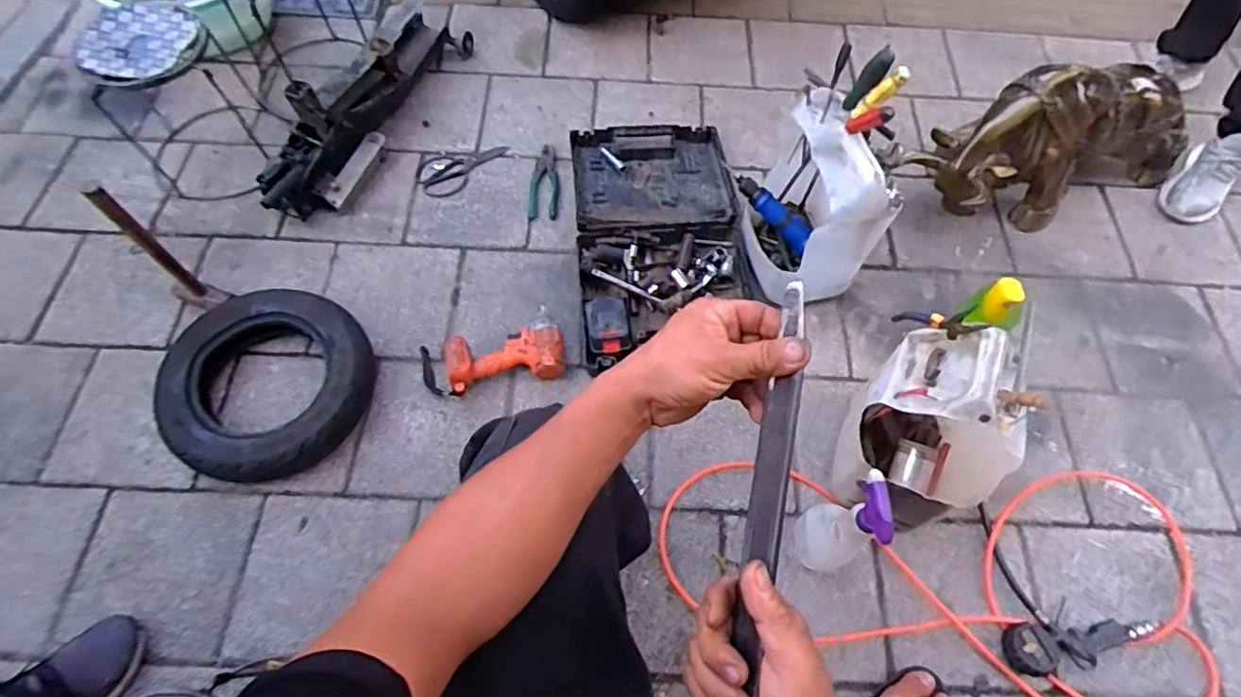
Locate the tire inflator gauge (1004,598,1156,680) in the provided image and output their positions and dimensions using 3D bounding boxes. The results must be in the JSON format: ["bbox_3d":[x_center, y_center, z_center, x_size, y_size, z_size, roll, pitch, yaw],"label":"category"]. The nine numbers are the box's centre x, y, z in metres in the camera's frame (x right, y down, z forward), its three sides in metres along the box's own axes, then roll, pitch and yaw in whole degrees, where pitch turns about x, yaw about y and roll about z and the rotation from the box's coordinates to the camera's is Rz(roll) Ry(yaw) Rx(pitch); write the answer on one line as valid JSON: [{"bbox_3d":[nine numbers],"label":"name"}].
[{"bbox_3d":[0.692,0.433,0.925,0.238,0.045,0.089,-17,66,-10],"label":"tire inflator gauge"}]

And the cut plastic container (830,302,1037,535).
[{"bbox_3d":[0.459,0.123,0.929,0.200,0.341,0.240,15,64,5],"label":"cut plastic container"}]

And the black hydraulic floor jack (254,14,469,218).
[{"bbox_3d":[-0.534,-0.528,1.309,0.147,0.205,0.618,26,66,11],"label":"black hydraulic floor jack"}]

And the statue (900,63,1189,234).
[{"bbox_3d":[0.874,-0.398,1.207,0.642,0.297,0.199,-8,65,-17],"label":"statue"}]

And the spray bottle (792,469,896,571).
[{"bbox_3d":[0.310,0.253,0.864,0.073,0.276,0.086,-24,68,-13],"label":"spray bottle"}]

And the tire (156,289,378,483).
[{"bbox_3d":[-0.621,0.030,1.045,0.393,0.125,0.315,38,72,17],"label":"tire"}]

